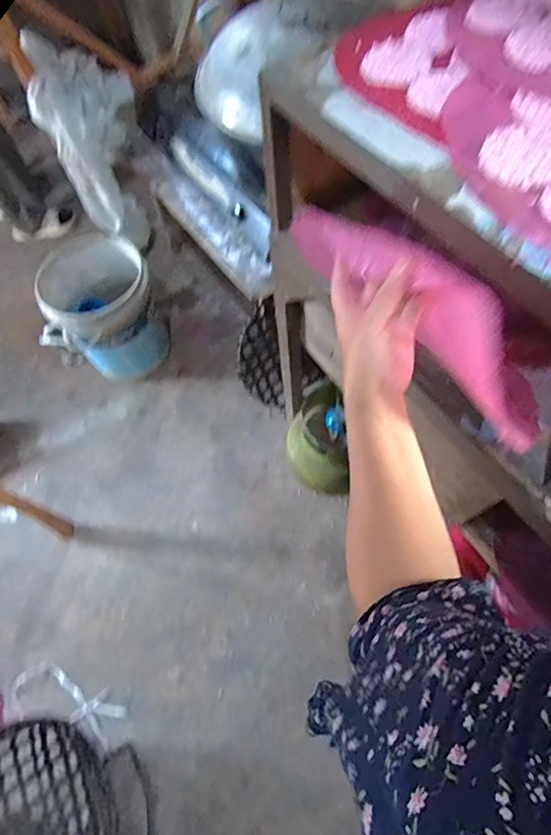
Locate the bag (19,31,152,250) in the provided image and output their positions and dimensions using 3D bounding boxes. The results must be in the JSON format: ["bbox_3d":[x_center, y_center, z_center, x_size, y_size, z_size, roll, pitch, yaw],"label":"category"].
[{"bbox_3d":[-0.506,-0.781,1.324,0.256,0.472,0.231,-17,64,-4],"label":"bag"}]

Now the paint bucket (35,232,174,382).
[{"bbox_3d":[-0.541,-0.341,1.483,0.337,0.365,0.353,-2,64,4],"label":"paint bucket"}]

